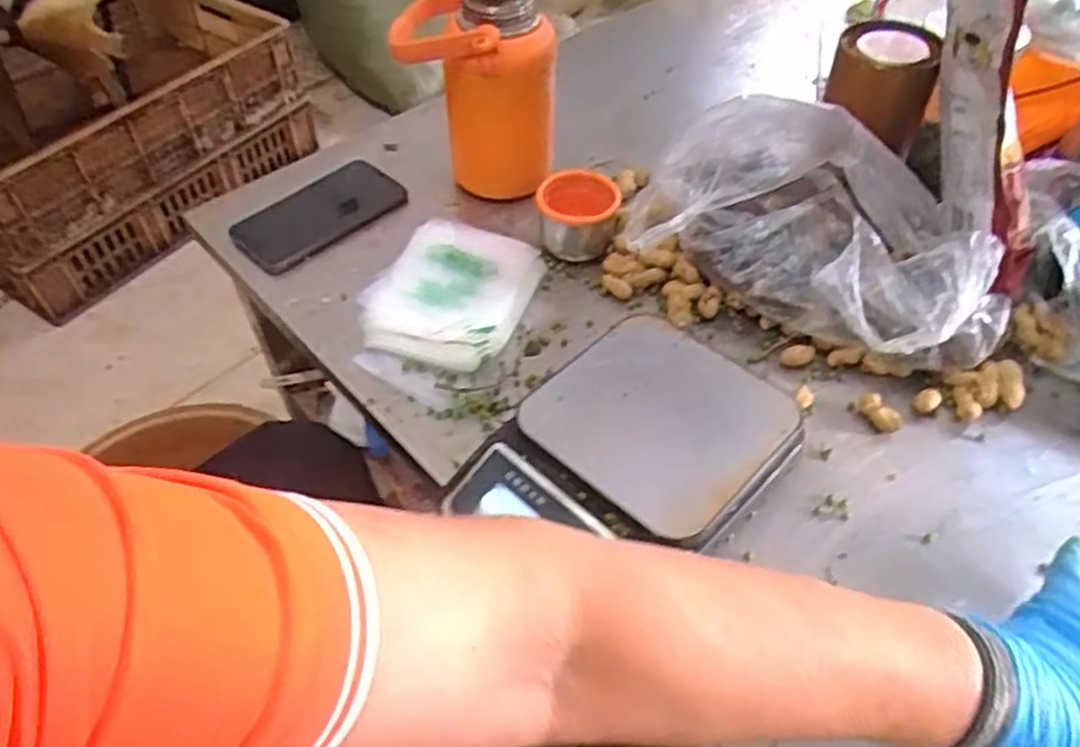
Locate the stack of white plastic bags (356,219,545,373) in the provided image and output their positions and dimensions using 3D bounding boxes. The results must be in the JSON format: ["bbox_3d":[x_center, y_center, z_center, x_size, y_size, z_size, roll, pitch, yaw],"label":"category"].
[{"bbox_3d":[-0.073,-0.072,0.646,0.125,0.026,0.159,13,51,11],"label":"stack of white plastic bags"}]

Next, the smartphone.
[{"bbox_3d":[-0.202,-0.150,0.725,0.074,0.015,0.153,36,59,27],"label":"smartphone"}]

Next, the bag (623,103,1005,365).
[{"bbox_3d":[0.214,-0.104,0.598,0.276,0.140,0.136,25,54,21],"label":"bag"}]

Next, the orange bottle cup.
[{"bbox_3d":[0.033,-0.138,0.678,0.067,0.056,0.062,0,49,0],"label":"orange bottle cup"}]

